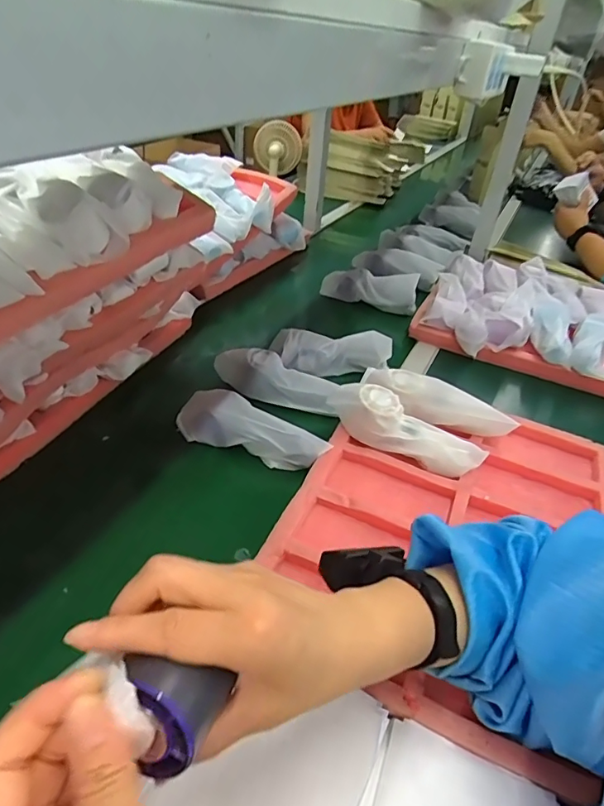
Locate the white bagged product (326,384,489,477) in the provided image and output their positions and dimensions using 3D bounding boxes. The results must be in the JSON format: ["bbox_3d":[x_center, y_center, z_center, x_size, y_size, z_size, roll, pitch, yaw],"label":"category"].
[{"bbox_3d":[0.125,0.028,0.592,0.185,0.061,0.054,19,41,17],"label":"white bagged product"}]

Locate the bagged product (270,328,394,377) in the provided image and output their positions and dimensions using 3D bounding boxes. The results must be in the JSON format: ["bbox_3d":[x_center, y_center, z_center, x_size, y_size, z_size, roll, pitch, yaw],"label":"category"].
[{"bbox_3d":[0.047,-0.082,0.755,0.177,0.059,0.062,2,39,-4],"label":"bagged product"}]

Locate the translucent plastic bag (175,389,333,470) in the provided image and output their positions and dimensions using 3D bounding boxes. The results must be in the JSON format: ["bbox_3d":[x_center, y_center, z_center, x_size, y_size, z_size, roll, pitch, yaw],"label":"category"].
[{"bbox_3d":[-0.061,0.032,0.614,0.190,0.056,0.058,16,40,13],"label":"translucent plastic bag"}]

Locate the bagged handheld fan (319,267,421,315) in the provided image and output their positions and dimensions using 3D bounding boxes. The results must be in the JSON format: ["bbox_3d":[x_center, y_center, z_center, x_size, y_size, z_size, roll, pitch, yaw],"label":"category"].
[{"bbox_3d":[0.133,-0.228,0.966,0.189,0.060,0.051,17,40,14],"label":"bagged handheld fan"}]

